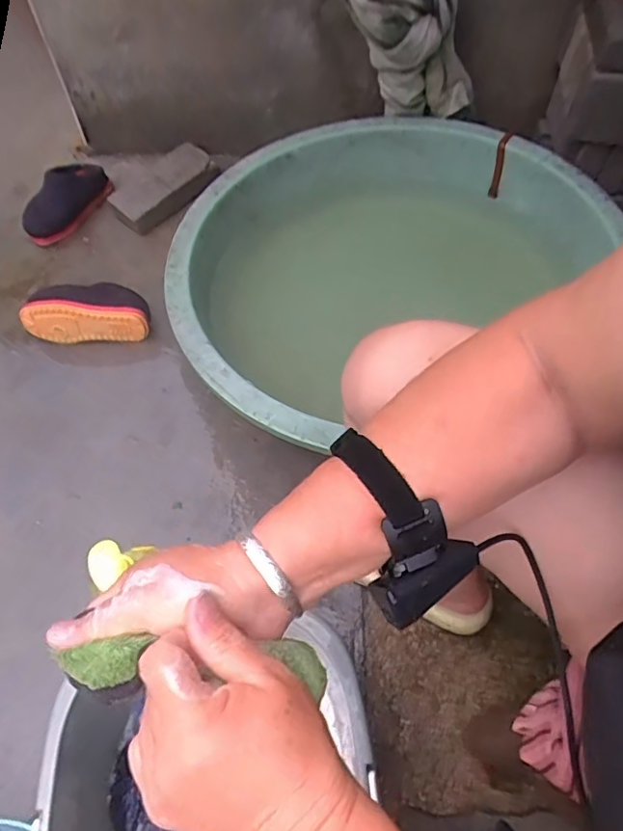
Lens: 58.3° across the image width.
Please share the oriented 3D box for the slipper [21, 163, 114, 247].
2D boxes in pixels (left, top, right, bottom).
[{"bbox_3d":[-0.482,-0.428,1.119,0.103,0.073,0.196,25,63,16],"label":"slipper"}]

